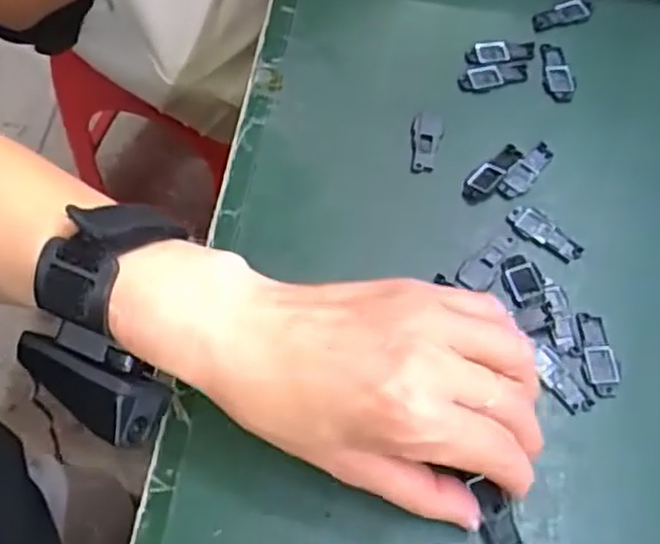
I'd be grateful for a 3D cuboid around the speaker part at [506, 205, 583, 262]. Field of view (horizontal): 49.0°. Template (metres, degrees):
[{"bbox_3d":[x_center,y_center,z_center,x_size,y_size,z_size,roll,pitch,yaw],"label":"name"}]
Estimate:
[{"bbox_3d":[0.109,-0.019,0.366,0.017,0.004,0.039,-38,71,-18],"label":"speaker part"}]

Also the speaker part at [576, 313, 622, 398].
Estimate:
[{"bbox_3d":[0.126,0.038,0.337,0.016,0.004,0.041,-3,64,-3],"label":"speaker part"}]

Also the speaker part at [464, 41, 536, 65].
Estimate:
[{"bbox_3d":[0.099,-0.128,0.420,0.042,0.004,0.017,-5,64,-4],"label":"speaker part"}]

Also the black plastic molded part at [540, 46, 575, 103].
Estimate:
[{"bbox_3d":[0.131,-0.115,0.416,0.016,0.004,0.042,3,64,0],"label":"black plastic molded part"}]

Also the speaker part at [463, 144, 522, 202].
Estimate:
[{"bbox_3d":[0.085,-0.053,0.379,0.014,0.004,0.039,39,69,16],"label":"speaker part"}]

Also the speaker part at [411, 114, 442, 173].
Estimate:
[{"bbox_3d":[0.051,-0.070,0.387,0.015,0.004,0.037,11,64,4],"label":"speaker part"}]

